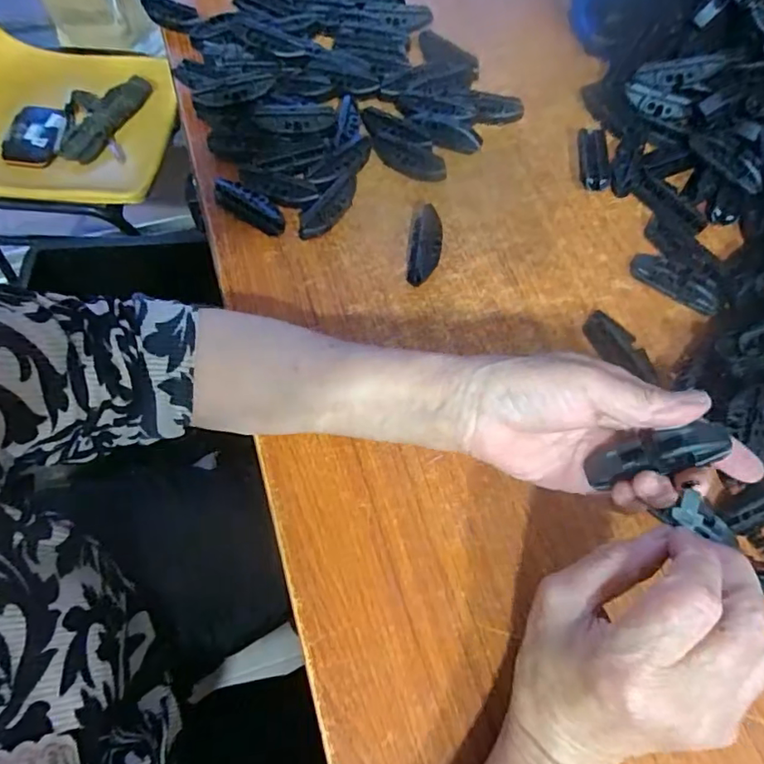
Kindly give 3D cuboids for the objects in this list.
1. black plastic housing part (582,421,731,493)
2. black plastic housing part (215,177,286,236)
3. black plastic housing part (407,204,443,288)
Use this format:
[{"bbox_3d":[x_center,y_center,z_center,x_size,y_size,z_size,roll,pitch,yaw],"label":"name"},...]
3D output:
[{"bbox_3d":[0.145,0.037,0.288,0.067,0.011,0.018,-21,64,19],"label":"black plastic housing part"},{"bbox_3d":[-0.107,-0.143,0.445,0.068,0.019,0.019,31,68,12],"label":"black plastic housing part"},{"bbox_3d":[0.035,-0.108,0.433,0.025,0.020,0.072,6,65,1],"label":"black plastic housing part"}]

